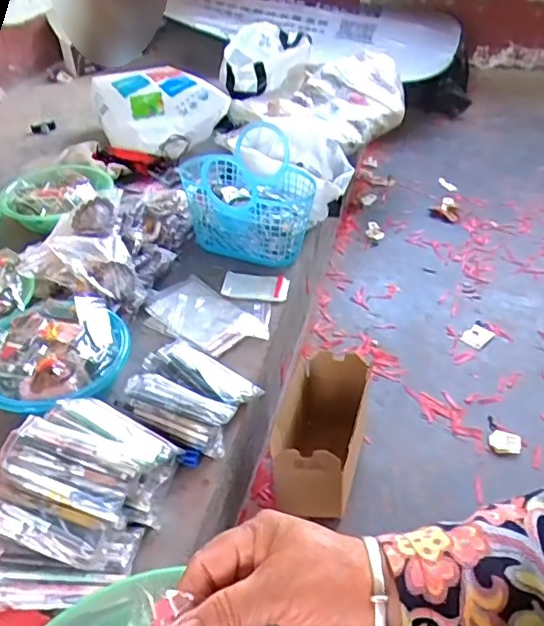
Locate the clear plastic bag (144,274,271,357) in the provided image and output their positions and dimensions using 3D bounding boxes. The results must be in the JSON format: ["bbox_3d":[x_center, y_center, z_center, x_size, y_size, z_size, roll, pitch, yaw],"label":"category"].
[{"bbox_3d":[-0.116,0.003,1.038,0.217,0.027,0.158,21,43,29],"label":"clear plastic bag"}]

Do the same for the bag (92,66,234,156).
[{"bbox_3d":[-0.321,-0.576,1.613,0.284,0.137,0.332,-24,41,-26],"label":"bag"}]

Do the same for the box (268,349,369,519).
[{"bbox_3d":[0.078,0.209,0.947,0.112,0.199,0.218,9,38,15],"label":"box"}]

